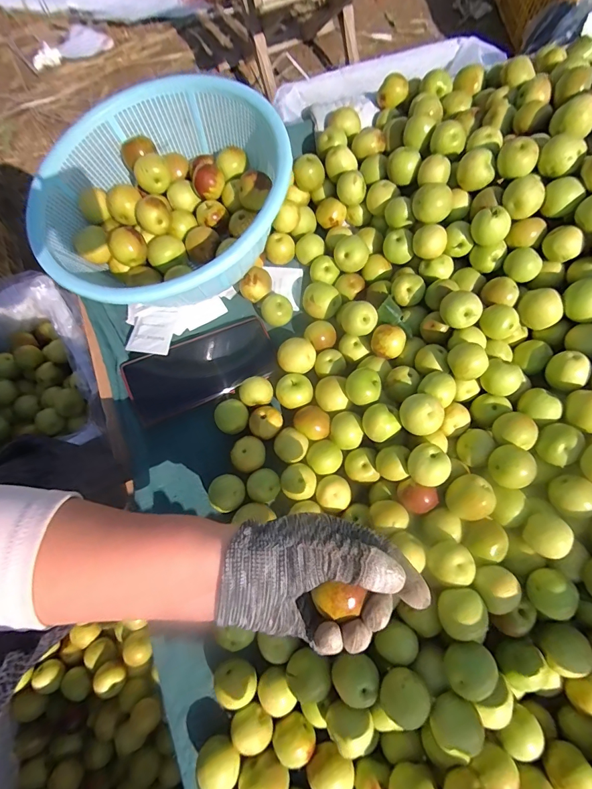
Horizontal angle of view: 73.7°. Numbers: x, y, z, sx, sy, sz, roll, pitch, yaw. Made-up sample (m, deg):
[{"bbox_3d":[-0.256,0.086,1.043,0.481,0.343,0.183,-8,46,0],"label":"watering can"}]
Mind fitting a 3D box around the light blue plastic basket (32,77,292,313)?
[{"bbox_3d":[-0.135,-0.203,0.407,0.241,0.100,0.257,-14,74,-4],"label":"light blue plastic basket"}]

